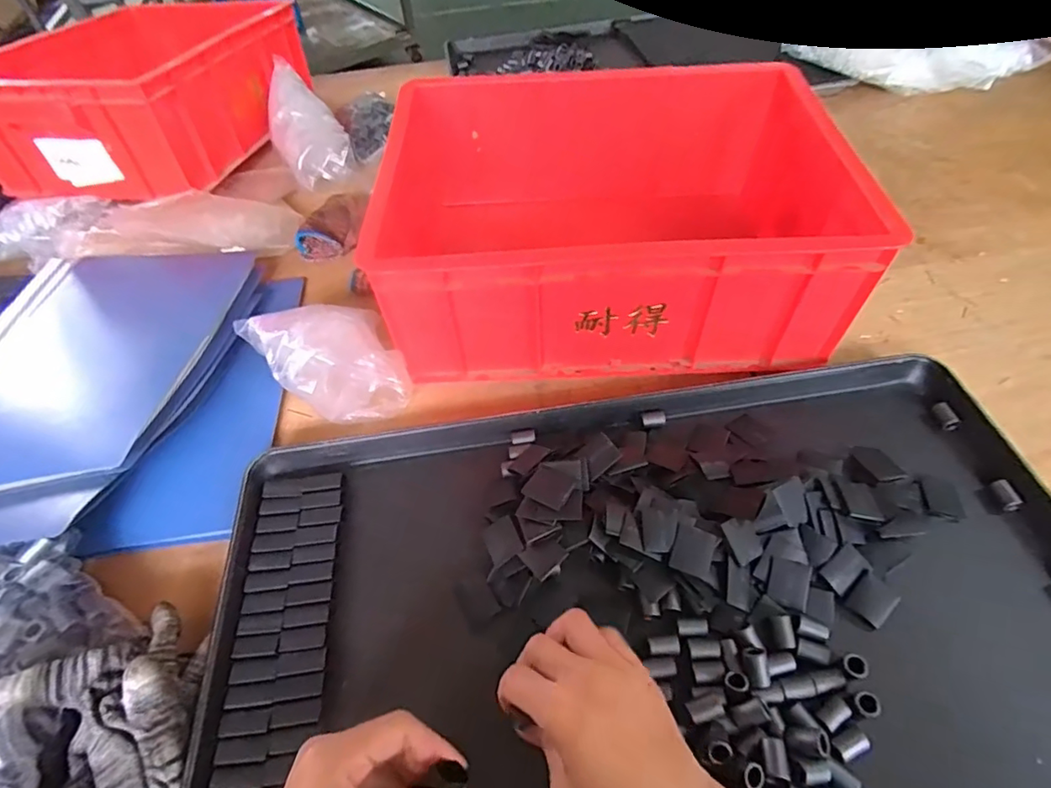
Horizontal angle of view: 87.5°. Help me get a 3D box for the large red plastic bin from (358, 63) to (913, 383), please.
[{"bbox_3d":[0.070,-0.173,0.558,0.406,0.174,0.318,-3,53,1],"label":"large red plastic bin"}]

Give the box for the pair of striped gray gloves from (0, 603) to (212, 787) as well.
[{"bbox_3d":[-0.243,0.208,0.321,0.100,0.048,0.151,-24,55,-14],"label":"pair of striped gray gloves"}]

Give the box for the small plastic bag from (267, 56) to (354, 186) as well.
[{"bbox_3d":[-0.306,-0.370,0.742,0.087,0.057,0.187,-25,78,-15],"label":"small plastic bag"}]

